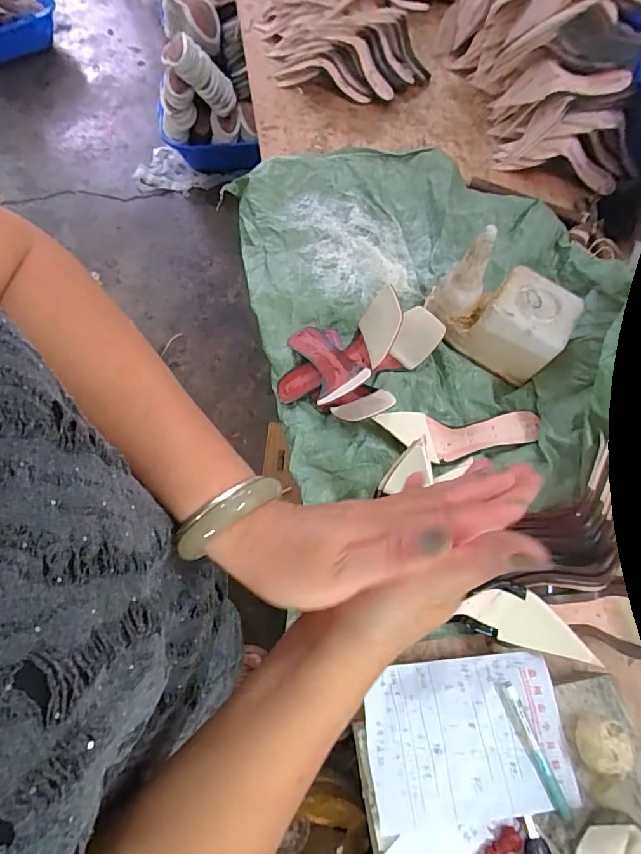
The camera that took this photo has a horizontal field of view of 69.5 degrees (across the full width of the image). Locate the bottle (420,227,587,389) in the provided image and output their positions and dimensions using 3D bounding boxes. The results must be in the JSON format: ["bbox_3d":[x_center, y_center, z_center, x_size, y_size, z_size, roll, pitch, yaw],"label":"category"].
[{"bbox_3d":[0.265,-0.179,0.685,0.206,0.161,0.103,28,66,13],"label":"bottle"}]

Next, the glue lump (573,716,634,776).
[{"bbox_3d":[0.291,0.328,0.478,0.042,0.039,0.045,0,63,-1],"label":"glue lump"}]

